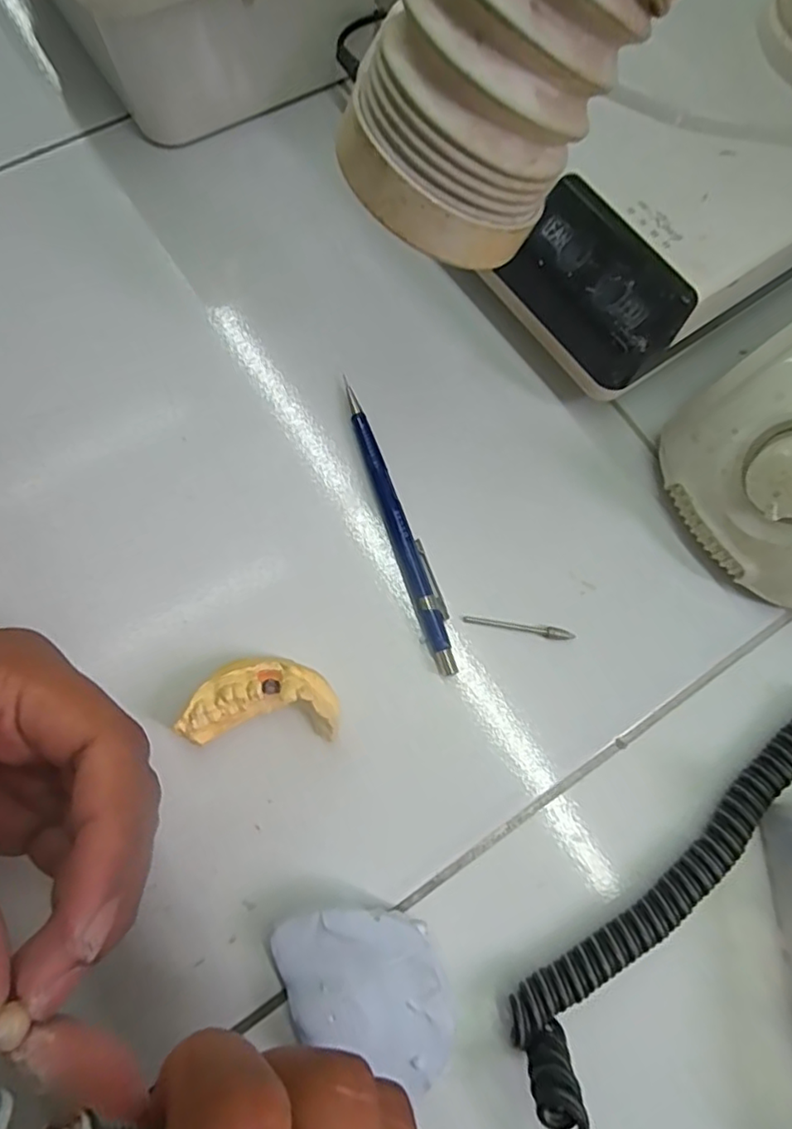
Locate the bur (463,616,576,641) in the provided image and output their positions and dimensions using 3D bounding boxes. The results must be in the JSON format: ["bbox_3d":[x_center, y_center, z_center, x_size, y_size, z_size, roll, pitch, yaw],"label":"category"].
[{"bbox_3d":[0.051,0.026,0.247,0.044,0.005,0.005,10,73,2],"label":"bur"}]

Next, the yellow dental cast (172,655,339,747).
[{"bbox_3d":[-0.050,0.051,0.225,0.055,0.023,0.030,-1,73,-3],"label":"yellow dental cast"}]

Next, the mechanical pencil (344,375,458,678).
[{"bbox_3d":[0.001,-0.018,0.255,0.013,0.010,0.133,-17,75,-8],"label":"mechanical pencil"}]

